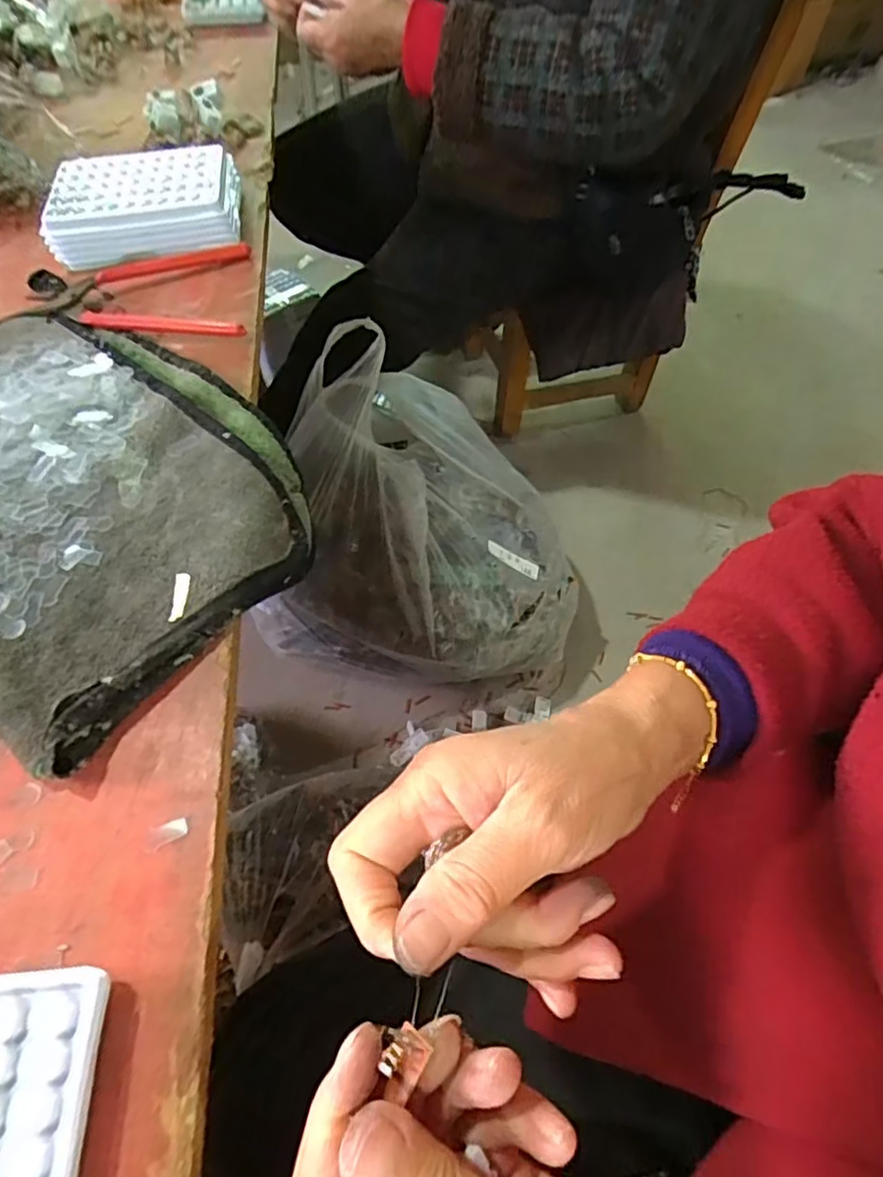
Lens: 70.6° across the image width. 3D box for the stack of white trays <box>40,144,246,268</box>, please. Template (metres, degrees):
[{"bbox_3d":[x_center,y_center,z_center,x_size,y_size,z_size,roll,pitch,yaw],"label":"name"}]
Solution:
[{"bbox_3d":[-0.216,-0.281,0.458,0.130,0.037,0.096,-7,58,-4],"label":"stack of white trays"}]

